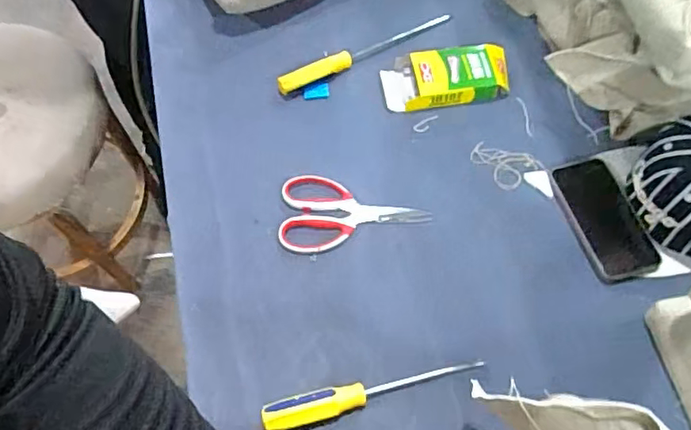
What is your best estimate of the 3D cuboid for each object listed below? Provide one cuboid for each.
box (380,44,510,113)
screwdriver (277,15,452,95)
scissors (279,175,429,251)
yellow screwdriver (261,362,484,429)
[{"bbox_3d":[0.141,-0.198,0.791,0.172,0.036,0.084,-6,63,-1],"label":"box"},{"bbox_3d":[0.035,-0.245,0.821,0.289,0.023,0.027,-25,65,-11],"label":"screwdriver"},{"bbox_3d":[0.012,-0.002,0.712,0.188,0.009,0.104,1,63,2],"label":"scissors"},{"bbox_3d":[0.031,0.192,0.605,0.241,0.033,0.032,-13,63,-5],"label":"yellow screwdriver"}]

